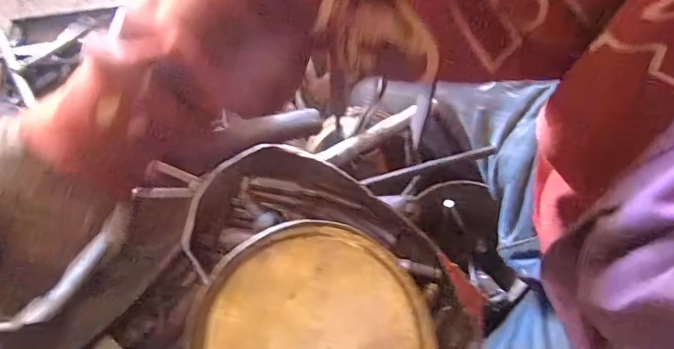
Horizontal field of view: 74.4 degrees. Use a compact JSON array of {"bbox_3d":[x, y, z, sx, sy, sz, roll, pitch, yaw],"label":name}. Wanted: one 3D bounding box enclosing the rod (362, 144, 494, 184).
[{"bbox_3d":[0.112,-0.012,0.529,0.180,0.012,0.010,-12,78,-18],"label":"rod"}]

